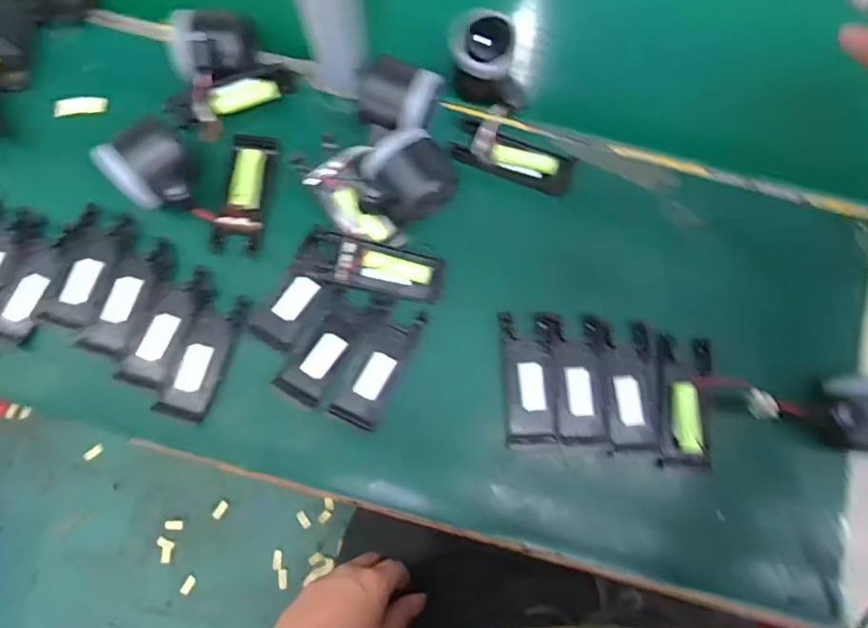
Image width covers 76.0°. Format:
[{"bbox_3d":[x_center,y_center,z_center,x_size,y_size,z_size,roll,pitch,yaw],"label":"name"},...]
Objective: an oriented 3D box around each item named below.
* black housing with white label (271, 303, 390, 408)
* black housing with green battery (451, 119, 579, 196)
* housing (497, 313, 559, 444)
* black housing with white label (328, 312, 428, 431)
[{"bbox_3d":[-0.080,0.025,0.431,0.041,0.008,0.098,34,80,7],"label":"black housing with white label"},{"bbox_3d":[0.069,-0.135,0.466,0.101,0.013,0.044,20,78,5],"label":"black housing with green battery"},{"bbox_3d":[0.074,0.049,0.431,0.038,0.013,0.099,-3,77,0],"label":"housing"},{"bbox_3d":[-0.044,0.039,0.429,0.039,0.010,0.097,25,79,6],"label":"black housing with white label"}]

